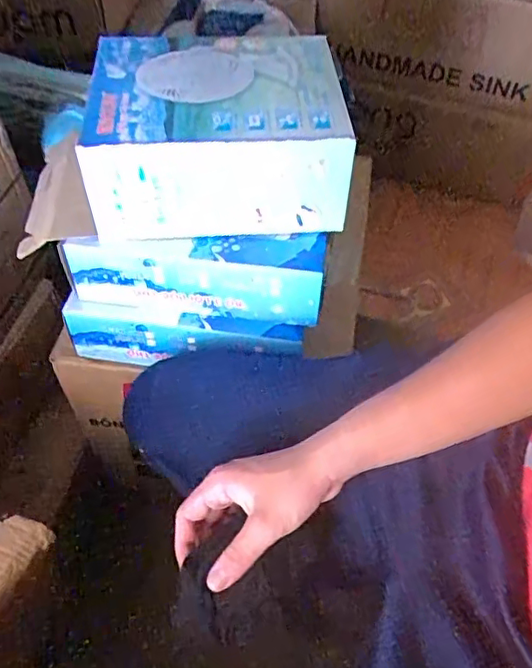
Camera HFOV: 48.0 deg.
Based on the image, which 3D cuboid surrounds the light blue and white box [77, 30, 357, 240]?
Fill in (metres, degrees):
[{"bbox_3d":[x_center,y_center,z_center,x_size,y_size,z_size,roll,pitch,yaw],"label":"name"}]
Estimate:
[{"bbox_3d":[-0.054,-0.219,0.642,0.255,0.109,0.214,-4,52,-4],"label":"light blue and white box"}]

